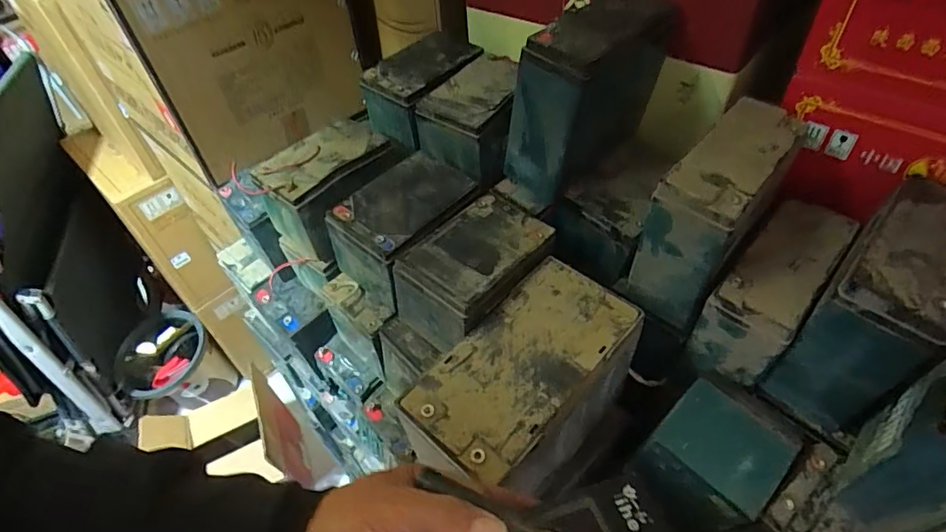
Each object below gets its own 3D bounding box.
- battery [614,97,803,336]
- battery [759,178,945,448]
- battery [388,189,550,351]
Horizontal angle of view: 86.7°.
[{"bbox_3d":[0.242,-0.052,0.518,0.087,0.171,0.168,33,58,31],"label":"battery"},{"bbox_3d":[0.369,0.040,0.461,0.177,0.173,0.086,-37,54,-26],"label":"battery"},{"bbox_3d":[0.006,0.006,0.540,0.101,0.088,0.156,33,58,31],"label":"battery"}]

